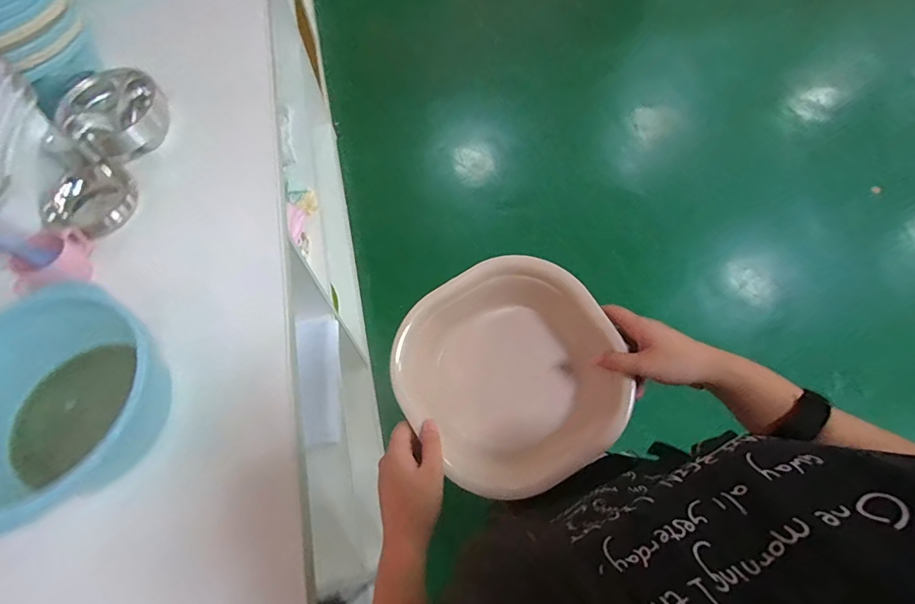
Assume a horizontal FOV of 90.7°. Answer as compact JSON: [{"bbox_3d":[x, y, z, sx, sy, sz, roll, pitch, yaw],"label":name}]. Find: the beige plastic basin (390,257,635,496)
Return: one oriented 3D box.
[{"bbox_3d":[0.059,0.085,0.536,0.234,0.137,0.238,-28,65,-13],"label":"beige plastic basin"}]

